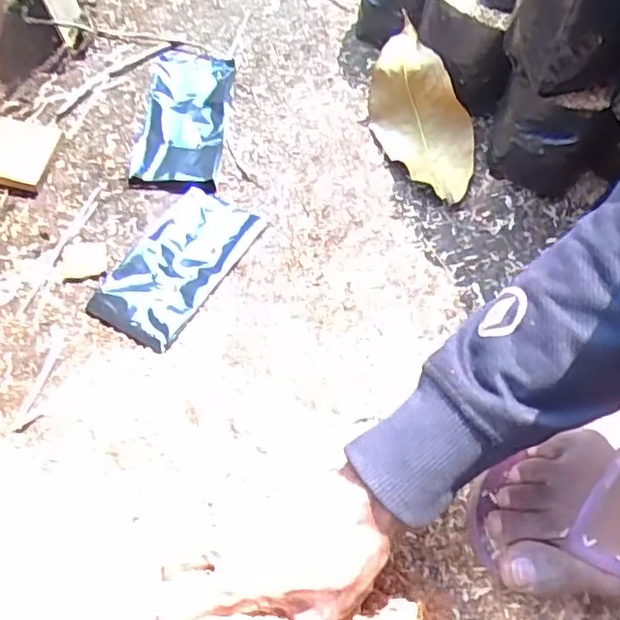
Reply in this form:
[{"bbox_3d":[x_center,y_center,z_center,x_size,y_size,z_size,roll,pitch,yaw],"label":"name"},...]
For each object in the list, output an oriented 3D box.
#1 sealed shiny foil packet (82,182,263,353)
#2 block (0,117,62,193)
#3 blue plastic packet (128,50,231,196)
[{"bbox_3d":[-0.110,-0.040,0.537,0.078,0.014,0.148,30,63,13],"label":"sealed shiny foil packet"},{"bbox_3d":[-0.260,-0.138,0.576,0.064,0.013,0.075,10,58,1],"label":"block"},{"bbox_3d":[-0.118,-0.183,0.610,0.076,0.016,0.172,5,61,-1],"label":"blue plastic packet"}]

